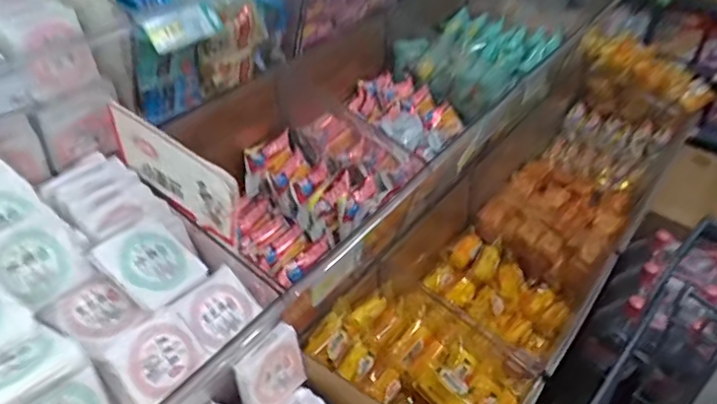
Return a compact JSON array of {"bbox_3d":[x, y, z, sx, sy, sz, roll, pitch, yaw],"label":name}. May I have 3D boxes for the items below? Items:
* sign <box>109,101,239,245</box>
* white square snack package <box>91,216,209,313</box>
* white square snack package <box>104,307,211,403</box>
[{"bbox_3d":[-0.198,-0.031,0.637,0.178,0.098,0.005,32,47,19],"label":"sign"},{"bbox_3d":[-0.208,0.061,0.605,0.088,0.018,0.080,51,38,-4],"label":"white square snack package"},{"bbox_3d":[-0.189,0.146,0.562,0.019,0.066,0.082,-19,12,42],"label":"white square snack package"}]

